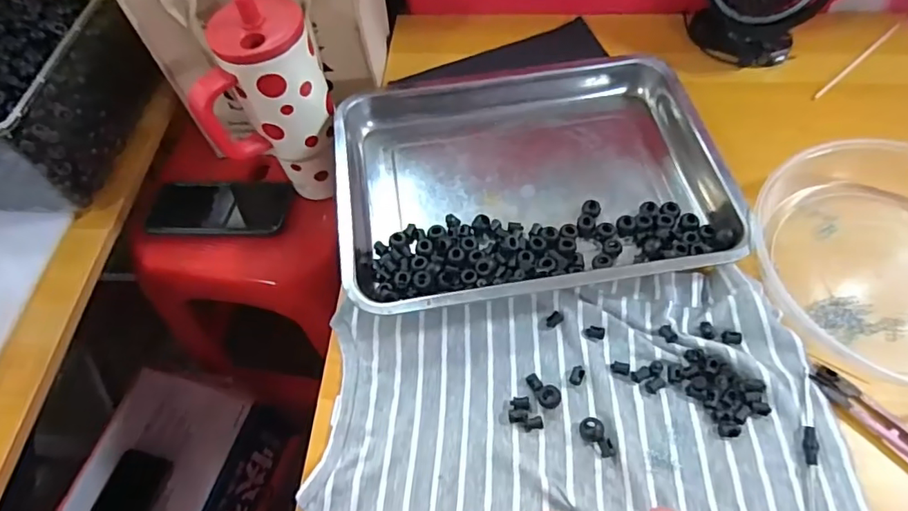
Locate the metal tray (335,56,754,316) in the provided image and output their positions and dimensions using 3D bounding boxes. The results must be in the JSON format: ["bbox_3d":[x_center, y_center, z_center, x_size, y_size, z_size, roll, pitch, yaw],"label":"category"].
[{"bbox_3d":[0.065,-0.090,0.525,0.346,0.040,0.289,-10,60,-1],"label":"metal tray"}]

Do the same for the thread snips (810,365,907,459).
[{"bbox_3d":[0.311,0.119,0.401,0.020,0.010,0.098,-37,64,-16],"label":"thread snips"}]

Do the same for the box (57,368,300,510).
[{"bbox_3d":[-0.412,0.364,0.798,0.220,0.152,0.327,10,61,10],"label":"box"}]

